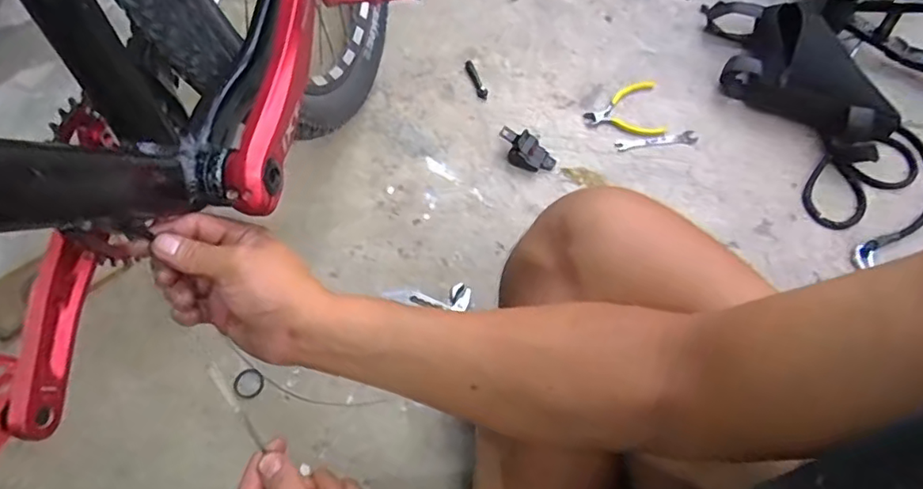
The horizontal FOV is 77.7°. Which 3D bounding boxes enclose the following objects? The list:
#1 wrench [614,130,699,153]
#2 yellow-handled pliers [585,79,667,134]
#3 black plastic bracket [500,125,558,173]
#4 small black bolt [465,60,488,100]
[{"bbox_3d":[0.271,-0.144,0.799,0.114,0.006,0.020,-7,64,-3],"label":"wrench"},{"bbox_3d":[0.229,-0.192,0.816,0.108,0.016,0.088,-5,64,-2],"label":"yellow-handled pliers"},{"bbox_3d":[0.087,-0.131,0.776,0.082,0.039,0.051,42,71,18],"label":"black plastic bracket"},{"bbox_3d":[0.022,-0.244,0.847,0.015,0.008,0.072,-17,65,-8],"label":"small black bolt"}]

